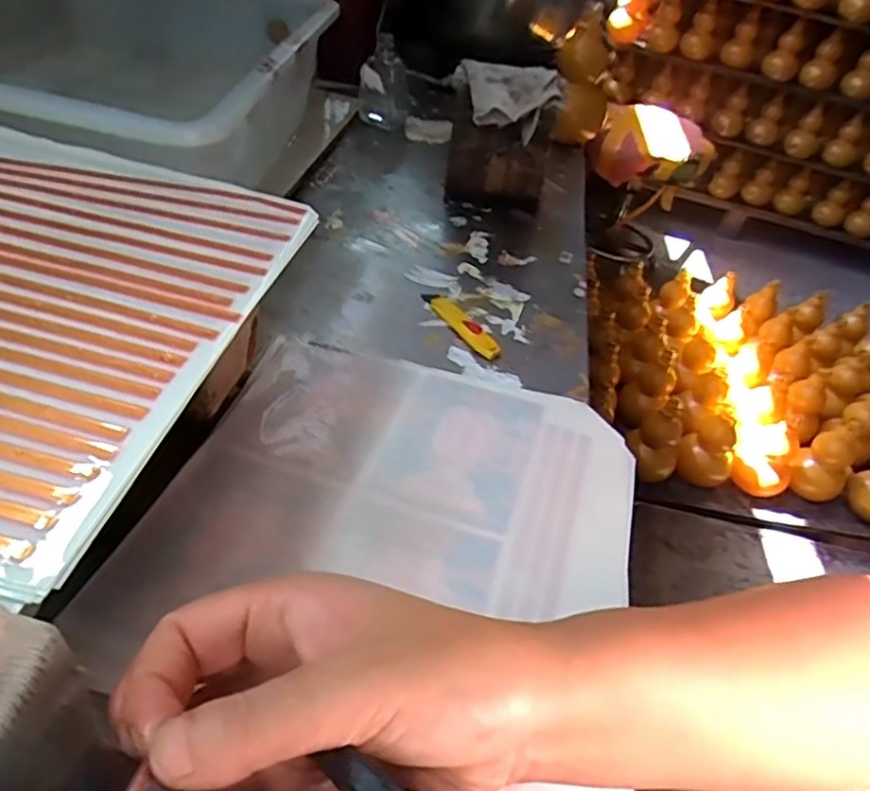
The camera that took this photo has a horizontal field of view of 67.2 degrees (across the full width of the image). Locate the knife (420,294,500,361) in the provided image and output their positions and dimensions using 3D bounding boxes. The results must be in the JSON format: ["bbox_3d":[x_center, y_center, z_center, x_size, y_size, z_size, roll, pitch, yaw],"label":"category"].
[{"bbox_3d":[0.023,-0.066,0.591,0.021,0.006,0.106,-18,50,-30],"label":"knife"}]

